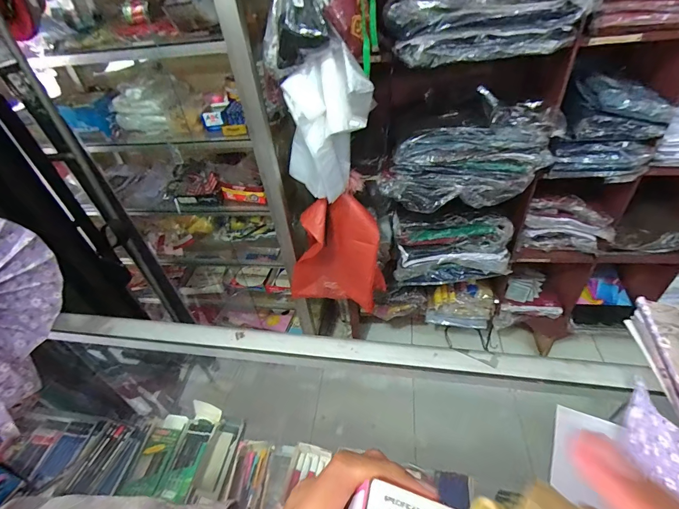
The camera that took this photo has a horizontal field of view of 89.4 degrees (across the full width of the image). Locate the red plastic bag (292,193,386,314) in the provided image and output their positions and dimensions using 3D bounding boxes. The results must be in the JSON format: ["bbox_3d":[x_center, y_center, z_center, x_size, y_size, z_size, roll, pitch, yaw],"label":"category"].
[{"bbox_3d":[-0.019,0.002,1.118,0.296,0.375,0.125,9,44,18],"label":"red plastic bag"}]

